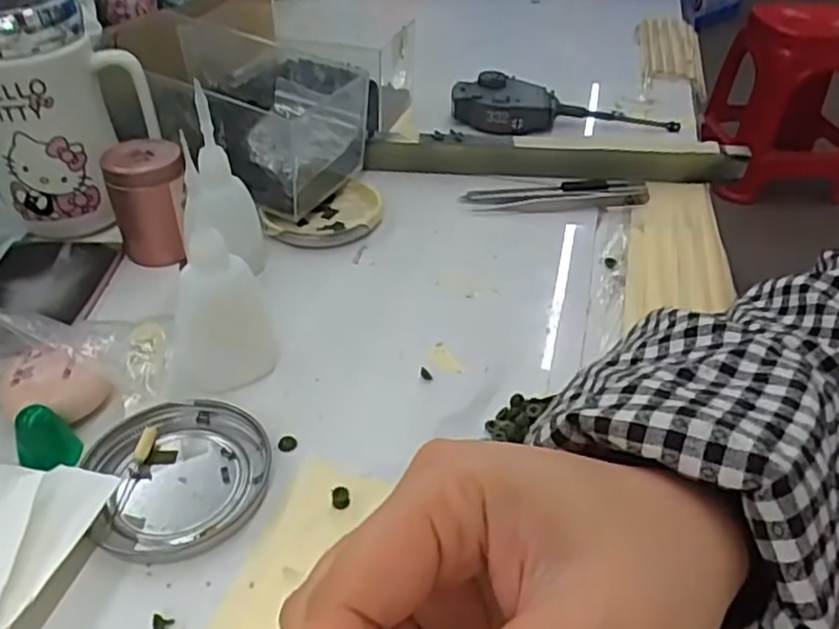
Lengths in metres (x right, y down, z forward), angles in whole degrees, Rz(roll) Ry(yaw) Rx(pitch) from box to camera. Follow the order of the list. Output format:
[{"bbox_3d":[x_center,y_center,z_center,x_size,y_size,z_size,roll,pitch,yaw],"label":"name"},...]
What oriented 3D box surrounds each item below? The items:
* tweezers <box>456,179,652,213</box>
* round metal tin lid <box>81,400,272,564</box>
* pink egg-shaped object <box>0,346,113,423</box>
[{"bbox_3d":[0.099,-0.086,0.492,0.132,0.012,0.036,-3,40,-7],"label":"tweezers"},{"bbox_3d":[-0.102,0.068,0.299,0.073,0.009,0.073,2,39,-1],"label":"round metal tin lid"},{"bbox_3d":[-0.166,0.034,0.321,0.051,0.025,0.030,-1,39,-4],"label":"pink egg-shaped object"}]

